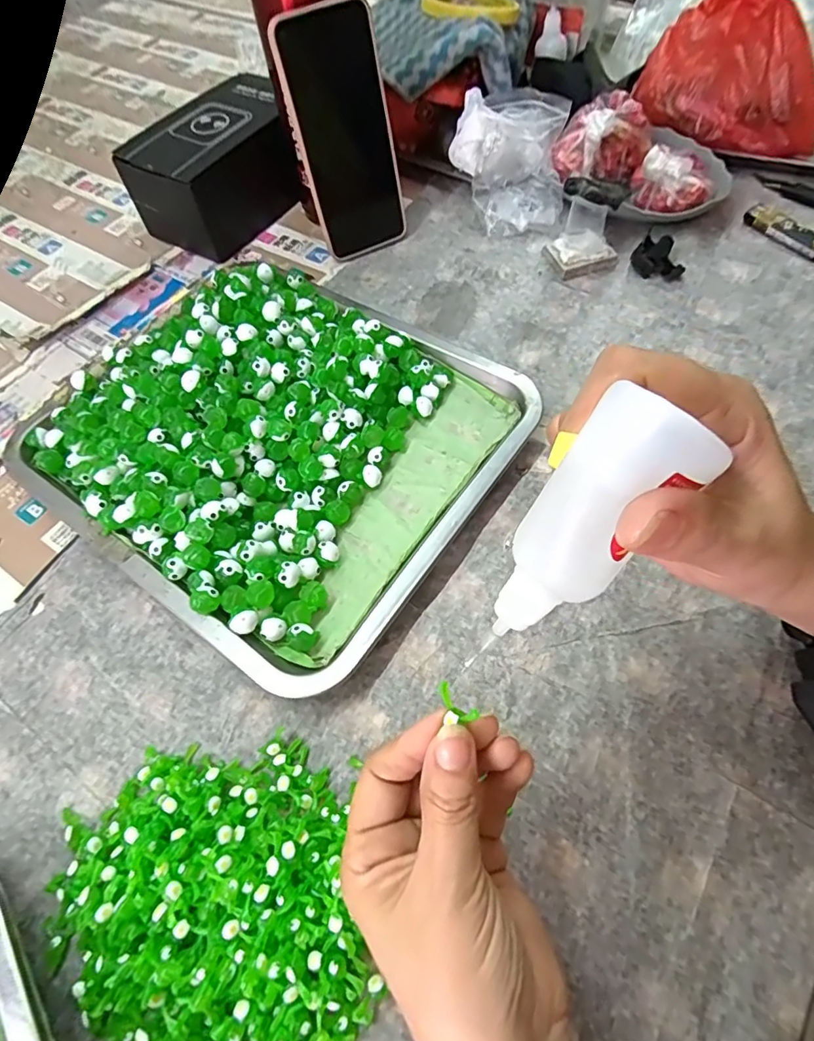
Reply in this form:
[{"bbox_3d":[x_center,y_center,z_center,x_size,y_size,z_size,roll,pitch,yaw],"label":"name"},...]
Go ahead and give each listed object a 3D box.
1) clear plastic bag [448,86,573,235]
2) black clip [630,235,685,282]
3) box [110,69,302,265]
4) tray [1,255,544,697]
[{"bbox_3d":[0.091,-0.329,0.469,0.101,0.070,0.111,3,62,6],"label":"clear plastic bag"},{"bbox_3d":[0.212,-0.220,0.429,0.043,0.016,0.035,33,68,20],"label":"black clip"},{"bbox_3d":[-0.177,-0.341,0.495,0.096,0.076,0.160,26,66,17],"label":"box"},{"bbox_3d":[-0.094,-0.064,0.352,0.296,0.043,0.253,32,68,19],"label":"tray"}]

